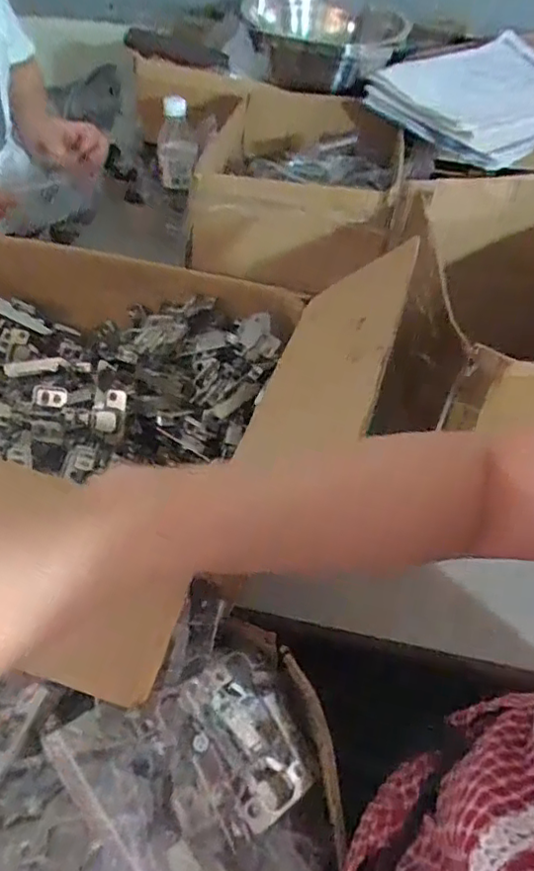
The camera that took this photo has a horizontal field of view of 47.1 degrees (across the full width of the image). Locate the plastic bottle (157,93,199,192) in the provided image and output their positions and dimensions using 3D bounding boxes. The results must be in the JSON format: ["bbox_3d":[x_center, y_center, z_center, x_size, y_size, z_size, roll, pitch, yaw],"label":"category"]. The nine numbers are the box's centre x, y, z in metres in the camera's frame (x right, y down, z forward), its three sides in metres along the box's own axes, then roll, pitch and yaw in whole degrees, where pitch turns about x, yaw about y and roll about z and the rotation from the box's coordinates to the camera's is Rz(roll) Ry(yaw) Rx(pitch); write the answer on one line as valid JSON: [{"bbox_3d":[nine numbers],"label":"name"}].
[{"bbox_3d":[-0.141,-0.458,0.965,0.063,0.119,0.052,-6,47,-8],"label":"plastic bottle"}]

